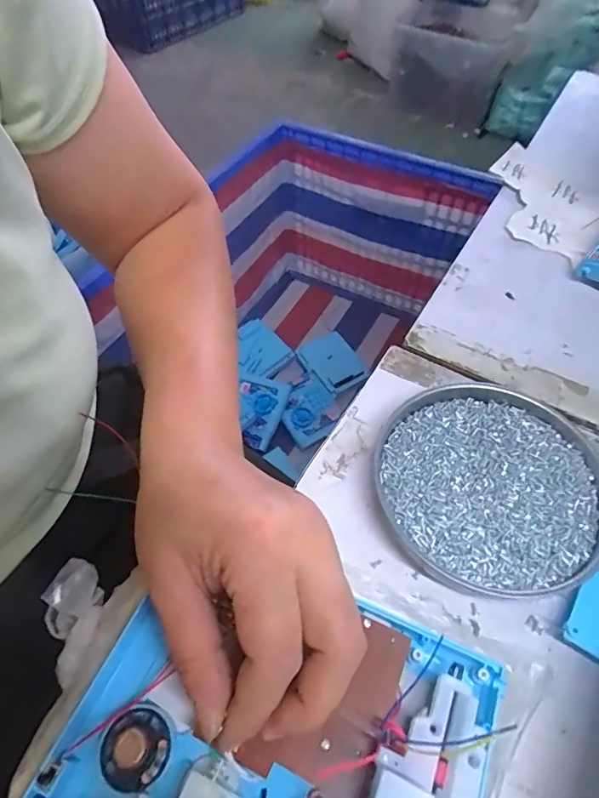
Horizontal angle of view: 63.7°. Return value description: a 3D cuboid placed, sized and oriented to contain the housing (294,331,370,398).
[{"bbox_3d":[0.079,-0.095,1.185,0.131,0.018,0.176,-27,58,-18],"label":"housing"}]

